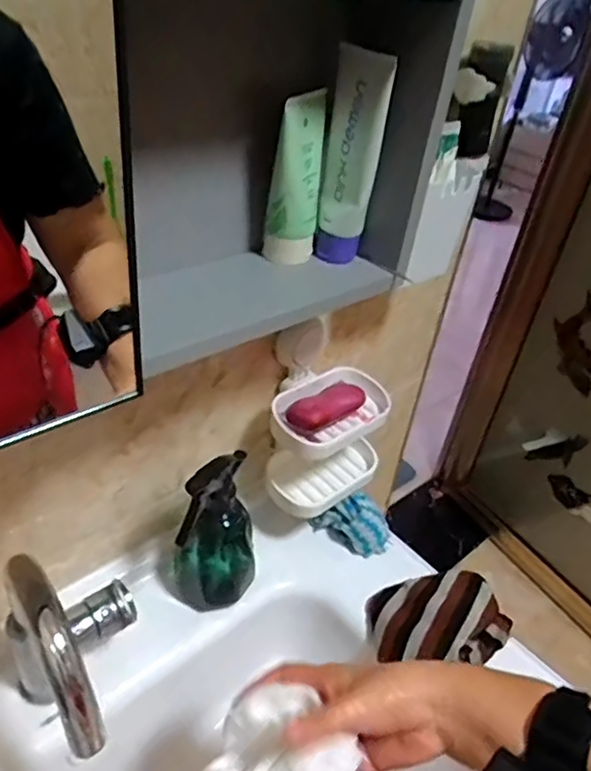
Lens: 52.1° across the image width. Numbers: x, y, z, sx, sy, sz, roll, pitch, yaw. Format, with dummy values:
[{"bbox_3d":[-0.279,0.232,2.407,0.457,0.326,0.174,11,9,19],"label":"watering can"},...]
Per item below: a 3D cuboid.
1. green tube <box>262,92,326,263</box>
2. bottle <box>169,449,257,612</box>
[{"bbox_3d":[0.000,-0.170,0.502,0.056,0.133,0.036,-26,48,-37],"label":"green tube"},{"bbox_3d":[-0.081,0.149,0.615,0.089,0.192,0.065,-4,38,-16],"label":"bottle"}]

